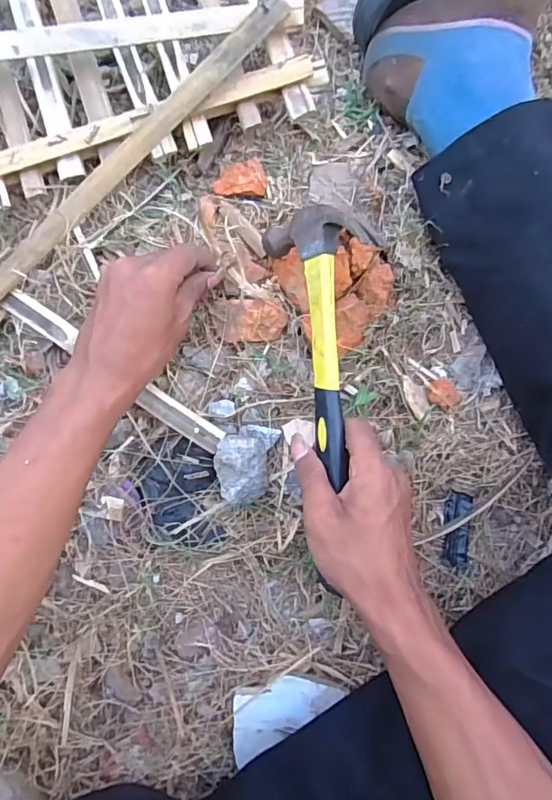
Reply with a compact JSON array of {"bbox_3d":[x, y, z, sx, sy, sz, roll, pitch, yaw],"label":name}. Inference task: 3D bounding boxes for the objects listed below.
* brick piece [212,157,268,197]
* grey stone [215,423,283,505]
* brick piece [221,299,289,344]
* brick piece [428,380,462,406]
[{"bbox_3d":[-0.031,-0.190,0.428,0.045,0.015,0.032,-2,92,1],"label":"brick piece"},{"bbox_3d":[-0.027,0.052,0.414,0.046,0.025,0.063,12,92,0],"label":"grey stone"},{"bbox_3d":[-0.019,-0.066,0.422,0.057,0.014,0.037,1,108,-8],"label":"brick piece"},{"bbox_3d":[0.137,-0.006,0.406,0.028,0.012,0.021,-1,92,1],"label":"brick piece"}]

